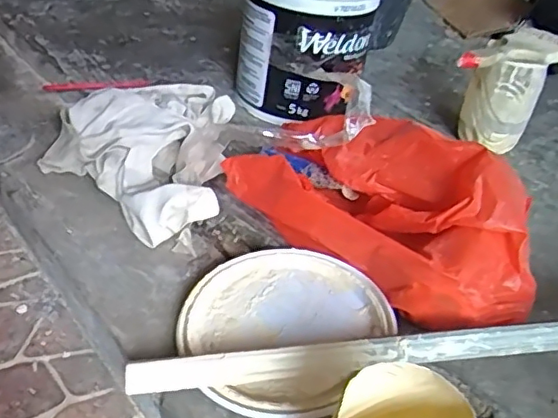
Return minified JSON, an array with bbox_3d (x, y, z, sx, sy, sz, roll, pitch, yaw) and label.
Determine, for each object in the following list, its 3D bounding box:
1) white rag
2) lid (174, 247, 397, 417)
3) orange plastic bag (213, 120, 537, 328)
[{"bbox_3d":[-0.160,-0.074,0.663,0.207,0.068,0.253,6,38,1],"label":"white rag"},{"bbox_3d":[0.000,0.093,0.490,0.156,0.018,0.169,0,37,0],"label":"lid"},{"bbox_3d":[0.097,-0.007,0.572,0.312,0.120,0.152,32,42,31],"label":"orange plastic bag"}]

